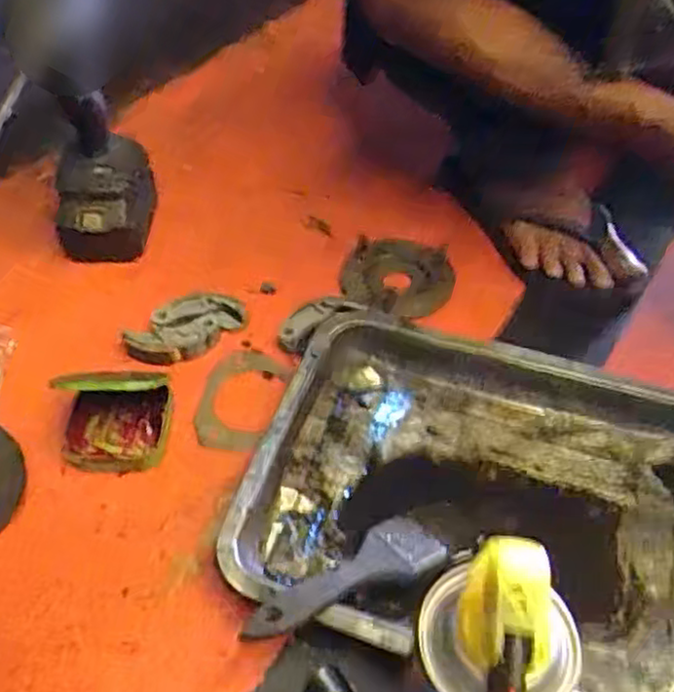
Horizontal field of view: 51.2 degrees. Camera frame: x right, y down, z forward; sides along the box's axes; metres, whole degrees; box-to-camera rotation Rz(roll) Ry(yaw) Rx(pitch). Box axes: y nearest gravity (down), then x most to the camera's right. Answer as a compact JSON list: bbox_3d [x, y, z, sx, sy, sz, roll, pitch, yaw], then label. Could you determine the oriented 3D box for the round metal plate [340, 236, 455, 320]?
[{"bbox_3d":[0.060,-0.067,0.683,0.103,0.018,0.076,19,84,11],"label":"round metal plate"}]

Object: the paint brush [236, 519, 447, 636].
[{"bbox_3d":[0.005,0.147,0.451,0.140,0.016,0.046,-16,48,-33],"label":"paint brush"}]

